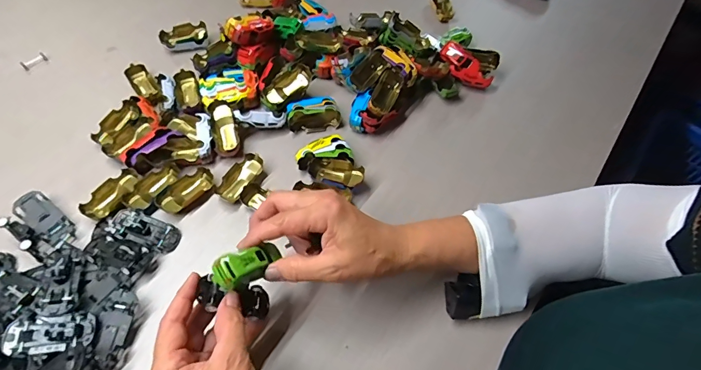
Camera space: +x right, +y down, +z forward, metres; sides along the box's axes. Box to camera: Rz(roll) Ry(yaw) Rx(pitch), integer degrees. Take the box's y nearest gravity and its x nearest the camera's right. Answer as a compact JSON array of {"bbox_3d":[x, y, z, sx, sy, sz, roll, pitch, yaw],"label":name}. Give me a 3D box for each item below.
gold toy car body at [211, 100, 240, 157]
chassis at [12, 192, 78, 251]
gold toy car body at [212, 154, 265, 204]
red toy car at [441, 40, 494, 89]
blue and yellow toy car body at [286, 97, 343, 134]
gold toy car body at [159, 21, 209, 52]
[{"bbox_3d":[-0.152,-0.066,0.467,0.028,0.018,0.067,-12,79,-11],"label":"gold toy car body"},{"bbox_3d":[-0.317,0.035,0.404,0.069,0.008,0.029,42,64,4],"label":"chassis"},{"bbox_3d":[-0.126,-0.009,0.446,0.031,0.017,0.063,23,60,10],"label":"gold toy car body"},{"bbox_3d":[0.160,-0.165,0.542,0.081,0.026,0.037,44,64,-1],"label":"red toy car"},{"bbox_3d":[-0.046,-0.089,0.492,0.067,0.027,0.033,-9,60,-9],"label":"blue and yellow toy car body"},{"bbox_3d":[-0.237,-0.212,0.556,0.064,0.023,0.035,-11,60,-11],"label":"gold toy car body"}]

